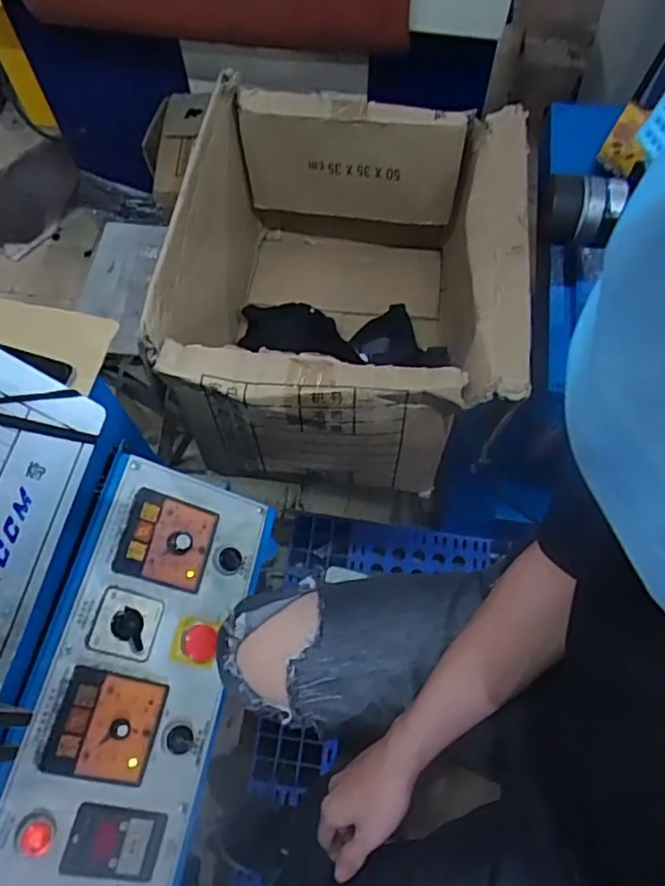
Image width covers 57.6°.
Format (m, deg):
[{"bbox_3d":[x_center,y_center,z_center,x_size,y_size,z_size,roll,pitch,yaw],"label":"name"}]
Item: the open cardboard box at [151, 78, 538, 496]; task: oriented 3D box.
[{"bbox_3d":[0.015,-0.213,0.917,0.481,0.325,0.534,10,64,5],"label":"open cardboard box"}]

